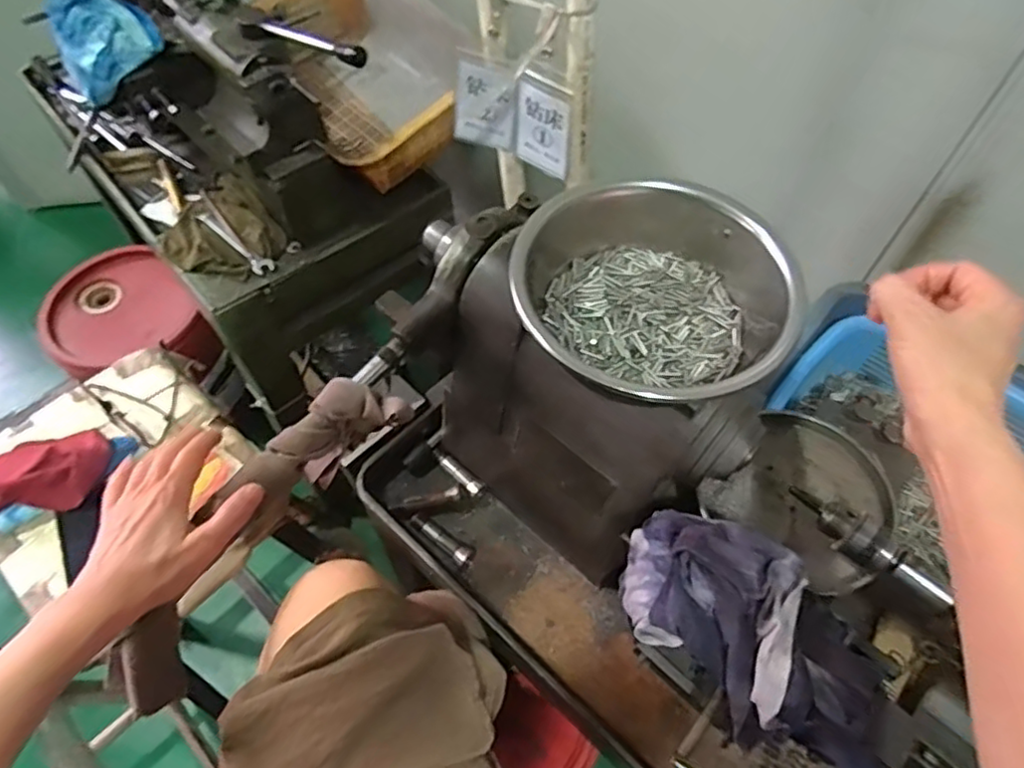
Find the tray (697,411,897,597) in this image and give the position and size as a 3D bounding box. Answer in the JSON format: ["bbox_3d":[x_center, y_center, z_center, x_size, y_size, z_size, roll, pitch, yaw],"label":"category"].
[{"bbox_3d":[0.232,0.085,0.502,0.127,0.016,0.129,33,63,19],"label":"tray"}]

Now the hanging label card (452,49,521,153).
[{"bbox_3d":[-0.027,-0.281,0.637,0.059,0.090,0.009,4,48,-7],"label":"hanging label card"}]

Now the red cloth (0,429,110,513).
[{"bbox_3d":[-0.502,0.100,0.653,0.174,0.044,0.086,-20,60,-12],"label":"red cloth"}]

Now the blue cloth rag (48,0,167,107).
[{"bbox_3d":[-0.500,-0.422,0.766,0.124,0.047,0.129,44,66,-15],"label":"blue cloth rag"}]

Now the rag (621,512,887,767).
[{"bbox_3d":[0.149,0.157,0.404,0.096,0.060,0.183,-35,64,-20],"label":"rag"}]

